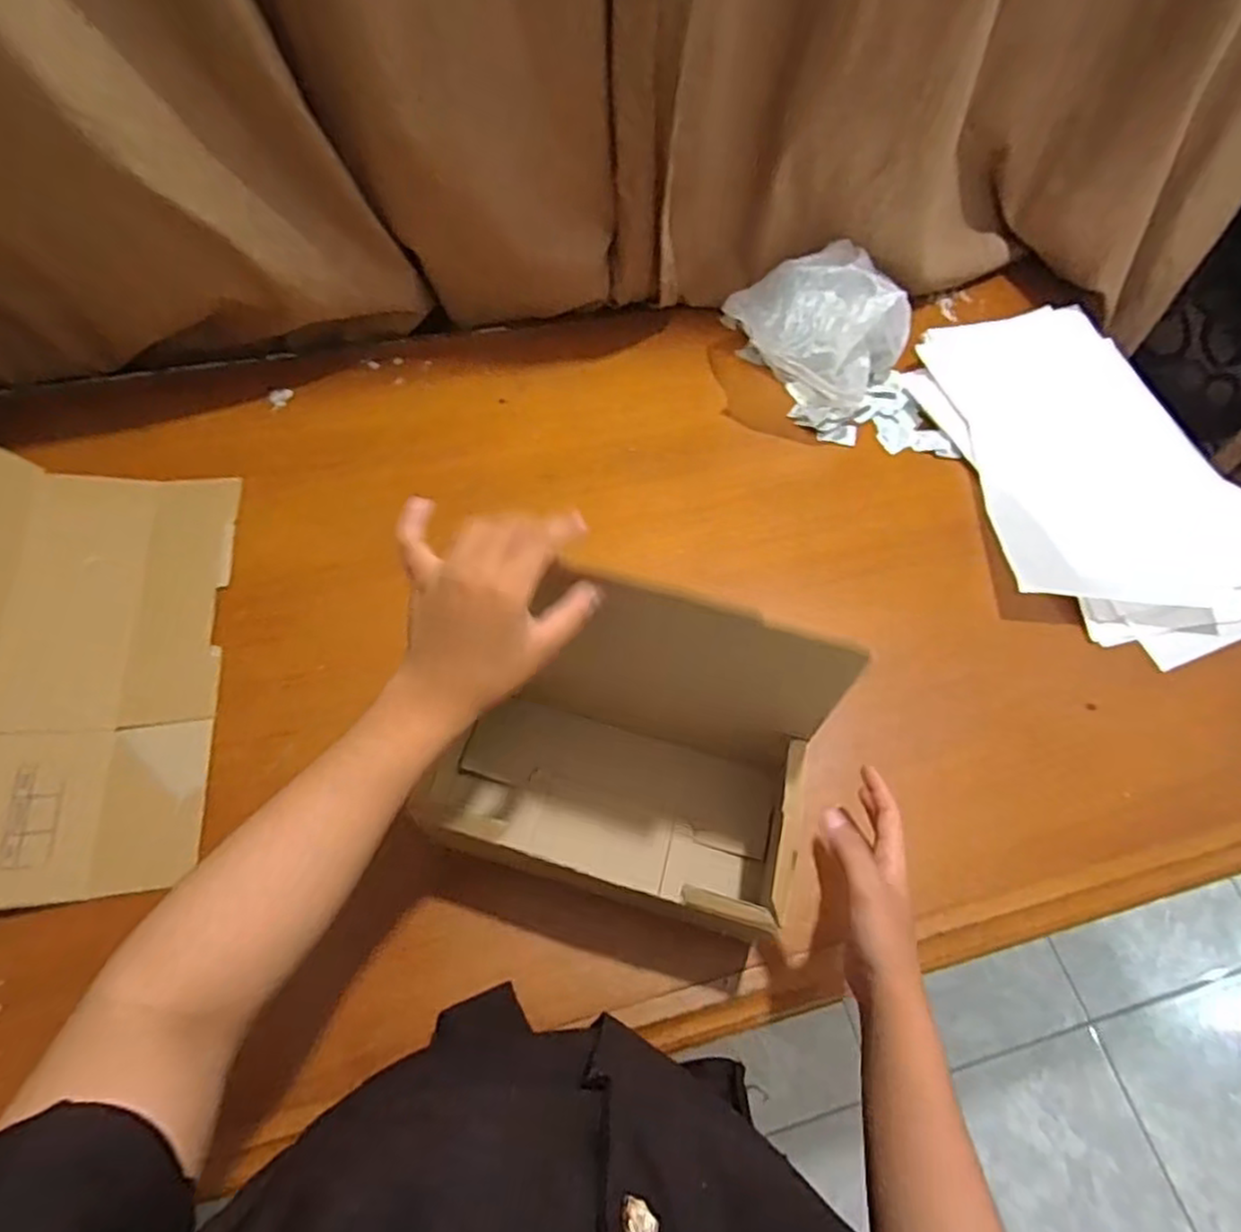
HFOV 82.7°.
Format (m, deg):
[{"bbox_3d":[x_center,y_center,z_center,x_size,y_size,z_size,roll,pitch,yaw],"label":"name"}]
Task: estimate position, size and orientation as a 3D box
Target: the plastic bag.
[{"bbox_3d":[0.214,-0.322,0.795,0.177,0.139,0.171,42,68,19],"label":"plastic bag"}]

